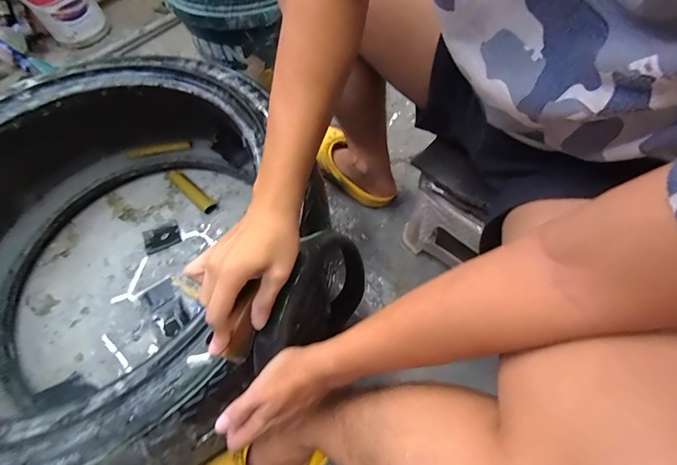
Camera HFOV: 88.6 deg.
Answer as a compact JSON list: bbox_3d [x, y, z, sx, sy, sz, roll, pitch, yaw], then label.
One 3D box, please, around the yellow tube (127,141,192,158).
[{"bbox_3d":[-0.404,-0.189,0.786,0.134,0.019,0.016,-14,61,-4],"label":"yellow tube"}]

